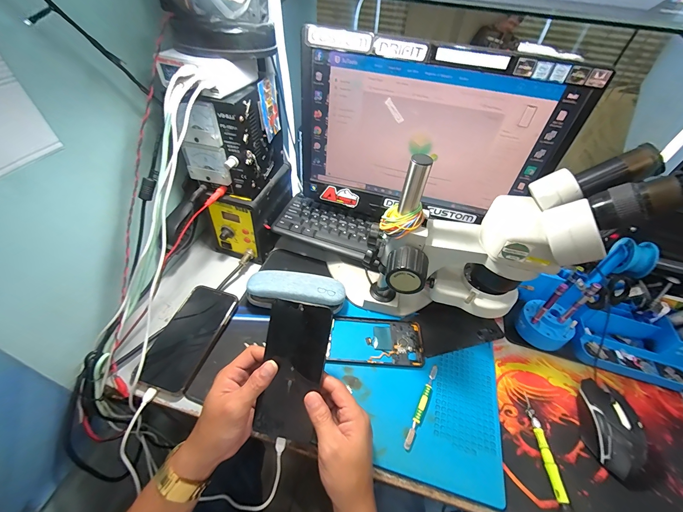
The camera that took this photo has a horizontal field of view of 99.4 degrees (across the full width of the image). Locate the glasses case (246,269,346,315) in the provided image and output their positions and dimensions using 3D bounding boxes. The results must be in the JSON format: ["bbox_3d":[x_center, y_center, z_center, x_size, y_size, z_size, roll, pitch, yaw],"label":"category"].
[{"bbox_3d":[-0.073,0.061,0.480,0.151,0.049,0.066,2,47,-3],"label":"glasses case"}]

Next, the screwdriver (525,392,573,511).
[{"bbox_3d":[0.259,0.248,0.369,0.014,0.010,0.126,5,47,-1],"label":"screwdriver"}]

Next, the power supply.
[{"bbox_3d":[-0.160,-0.183,0.457,0.092,0.151,0.137,14,47,7],"label":"power supply"}]

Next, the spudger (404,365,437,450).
[{"bbox_3d":[0.111,0.202,0.398,0.010,0.007,0.119,25,50,17],"label":"spudger"}]

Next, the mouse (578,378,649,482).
[{"bbox_3d":[0.355,0.220,0.383,0.054,0.039,0.115,18,48,11],"label":"mouse"}]

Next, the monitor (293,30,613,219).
[{"bbox_3d":[0.114,-0.161,0.438,0.368,0.244,0.027,16,48,9],"label":"monitor"}]

